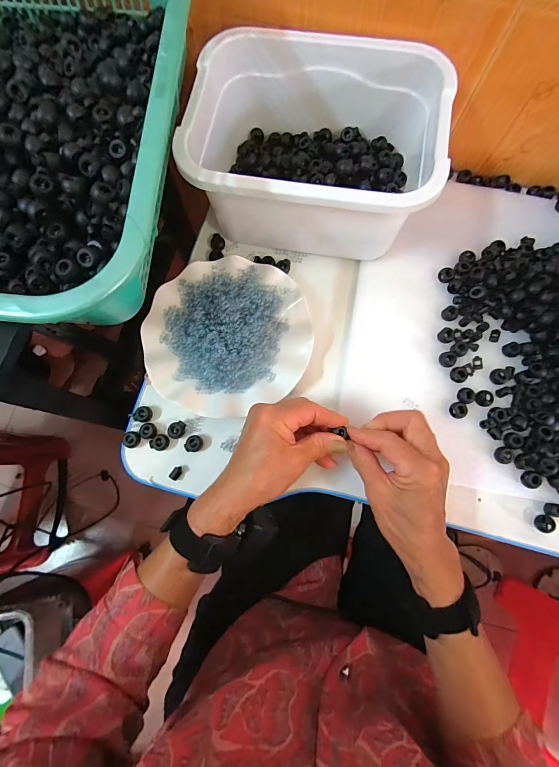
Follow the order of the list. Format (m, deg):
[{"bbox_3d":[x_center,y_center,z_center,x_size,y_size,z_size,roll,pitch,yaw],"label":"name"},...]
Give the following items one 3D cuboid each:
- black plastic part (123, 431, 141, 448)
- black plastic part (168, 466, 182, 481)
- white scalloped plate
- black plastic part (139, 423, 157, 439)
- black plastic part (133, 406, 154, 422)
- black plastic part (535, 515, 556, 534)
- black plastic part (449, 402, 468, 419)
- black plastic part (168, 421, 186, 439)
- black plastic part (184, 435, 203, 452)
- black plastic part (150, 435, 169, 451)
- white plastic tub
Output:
[{"bbox_3d":[-0.158,0.060,0.373,0.016,0.011,0.017,8,77,0],"label":"black plastic part"},{"bbox_3d":[-0.110,0.096,0.369,0.009,0.007,0.015,32,79,6],"label":"black plastic part"},{"bbox_3d":[-0.057,-0.054,0.388,0.178,0.033,0.176,0,77,-1],"label":"white scalloped plate"},{"bbox_3d":[-0.143,0.052,0.379,0.017,0.010,0.017,0,77,-1],"label":"black plastic part"},{"bbox_3d":[-0.149,0.034,0.381,0.018,0.014,0.018,0,77,-1],"label":"black plastic part"},{"bbox_3d":[0.275,0.146,0.361,0.013,0.017,0.017,42,80,8],"label":"black plastic part"},{"bbox_3d":[0.194,0.029,0.377,0.016,0.009,0.018,-12,78,-4],"label":"black plastic part"},{"bbox_3d":[-0.111,0.051,0.377,0.017,0.013,0.019,3,77,-1],"label":"black plastic part"},{"bbox_3d":[-0.092,0.065,0.374,0.017,0.010,0.019,27,78,5],"label":"black plastic part"},{"bbox_3d":[-0.128,0.063,0.374,0.018,0.010,0.017,0,77,-1],"label":"black plastic part"},{"bbox_3d":[0.034,-0.247,0.379,0.249,0.113,0.191,7,77,0],"label":"white plastic tub"}]

